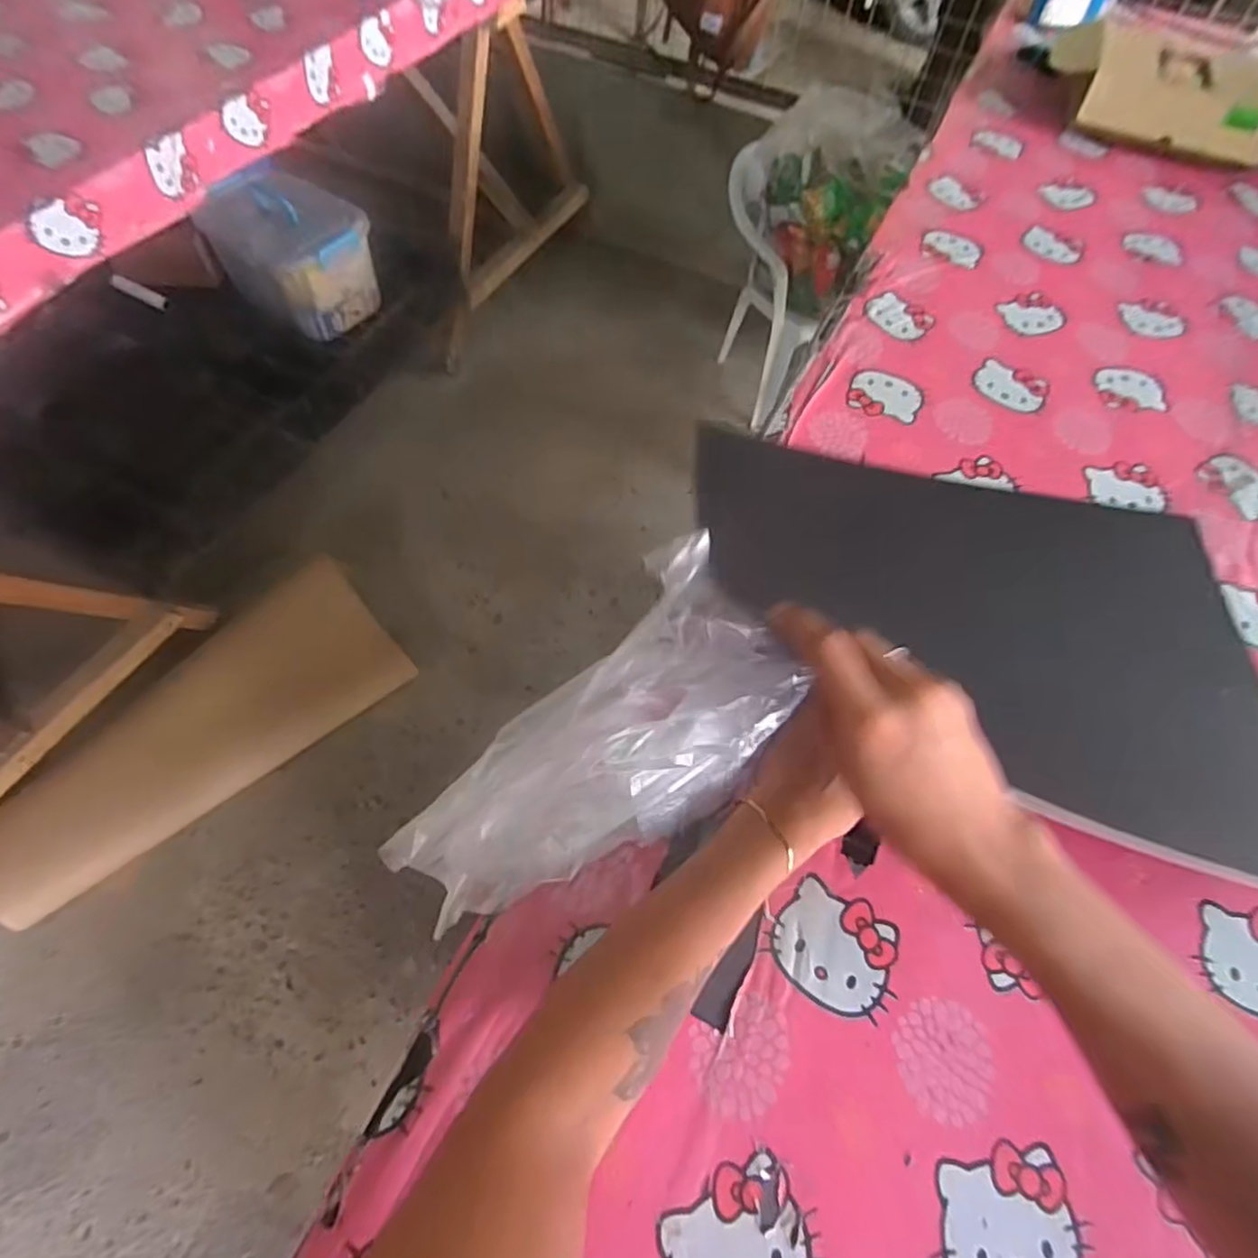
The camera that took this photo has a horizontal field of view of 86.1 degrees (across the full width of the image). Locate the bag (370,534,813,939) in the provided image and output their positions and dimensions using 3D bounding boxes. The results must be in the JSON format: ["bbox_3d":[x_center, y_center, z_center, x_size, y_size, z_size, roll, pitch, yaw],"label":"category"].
[{"bbox_3d":[-0.029,0.096,0.483,0.313,0.085,0.141,-37,68,6],"label":"bag"}]

